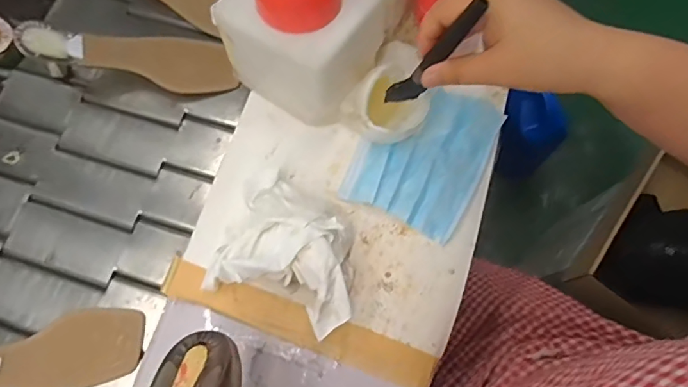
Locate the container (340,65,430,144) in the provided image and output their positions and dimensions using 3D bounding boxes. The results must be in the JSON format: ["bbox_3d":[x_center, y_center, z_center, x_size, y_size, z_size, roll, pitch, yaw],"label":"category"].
[{"bbox_3d":[0.045,-0.086,0.470,0.077,0.053,0.066,-38,74,-11],"label":"container"}]

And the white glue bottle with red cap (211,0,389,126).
[{"bbox_3d":[-0.037,-0.161,0.407,0.118,0.218,0.107,33,75,12],"label":"white glue bottle with red cap"}]

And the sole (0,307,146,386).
[{"bbox_3d":[-0.302,0.153,0.464,0.210,0.046,0.071,-3,71,-20],"label":"sole"}]

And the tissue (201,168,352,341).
[{"bbox_3d":[-0.044,0.047,0.431,0.131,0.053,0.120,22,72,8],"label":"tissue"}]

